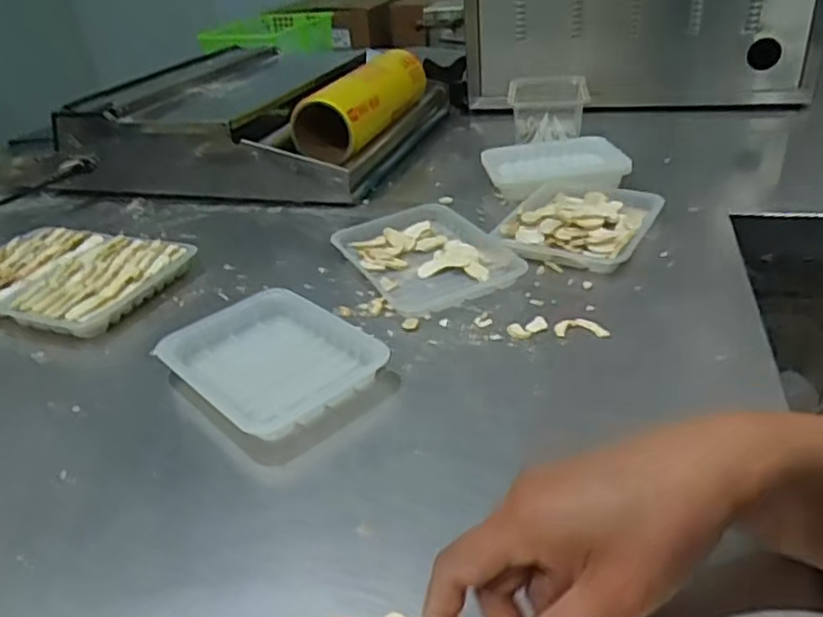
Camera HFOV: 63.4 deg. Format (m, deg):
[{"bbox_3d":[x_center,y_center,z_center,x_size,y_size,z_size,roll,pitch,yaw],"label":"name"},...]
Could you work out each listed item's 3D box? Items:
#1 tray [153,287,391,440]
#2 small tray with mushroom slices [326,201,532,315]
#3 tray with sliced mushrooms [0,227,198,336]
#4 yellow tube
[{"bbox_3d":[-0.112,0.039,0.524,0.124,0.025,0.154,-29,37,-32],"label":"tray"},{"bbox_3d":[0.014,-0.052,0.659,0.133,0.024,0.185,-21,34,-23],"label":"small tray with mushroom slices"},{"bbox_3d":[-0.360,-0.034,0.691,0.227,0.034,0.159,9,34,24],"label":"tray with sliced mushrooms"},{"bbox_3d":[-0.068,-0.307,0.981,0.101,0.086,0.362,1,32,13],"label":"yellow tube"}]

